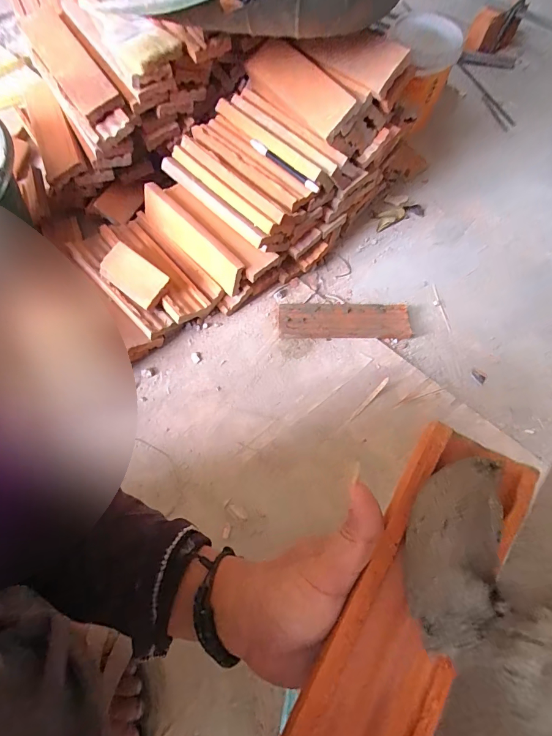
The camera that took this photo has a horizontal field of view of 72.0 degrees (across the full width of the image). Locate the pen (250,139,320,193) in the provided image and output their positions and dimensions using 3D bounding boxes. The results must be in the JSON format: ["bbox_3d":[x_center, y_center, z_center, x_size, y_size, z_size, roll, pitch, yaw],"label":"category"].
[{"bbox_3d":[0.014,-0.319,0.601,0.017,0.015,0.142,-40,72,-20],"label":"pen"}]

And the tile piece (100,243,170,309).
[{"bbox_3d":[-0.224,-0.145,0.589,0.118,0.015,0.060,38,96,19],"label":"tile piece"}]

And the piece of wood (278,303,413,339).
[{"bbox_3d":[0.117,-0.080,0.642,0.220,0.013,0.062,0,78,-5],"label":"piece of wood"}]

